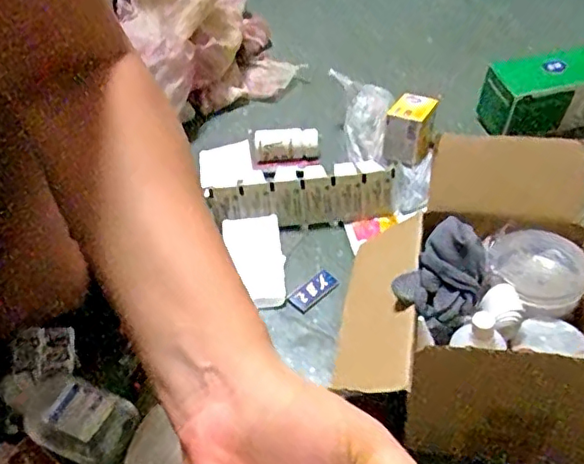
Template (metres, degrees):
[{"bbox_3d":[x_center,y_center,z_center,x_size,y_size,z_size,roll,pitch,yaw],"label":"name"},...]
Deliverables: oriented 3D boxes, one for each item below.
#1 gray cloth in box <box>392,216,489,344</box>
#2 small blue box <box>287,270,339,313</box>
[{"bbox_3d":[0.134,0.032,0.513,0.067,0.041,0.098,30,55,30],"label":"gray cloth in box"},{"bbox_3d":[0.023,0.063,0.627,0.051,0.005,0.025,-36,52,-10],"label":"small blue box"}]

